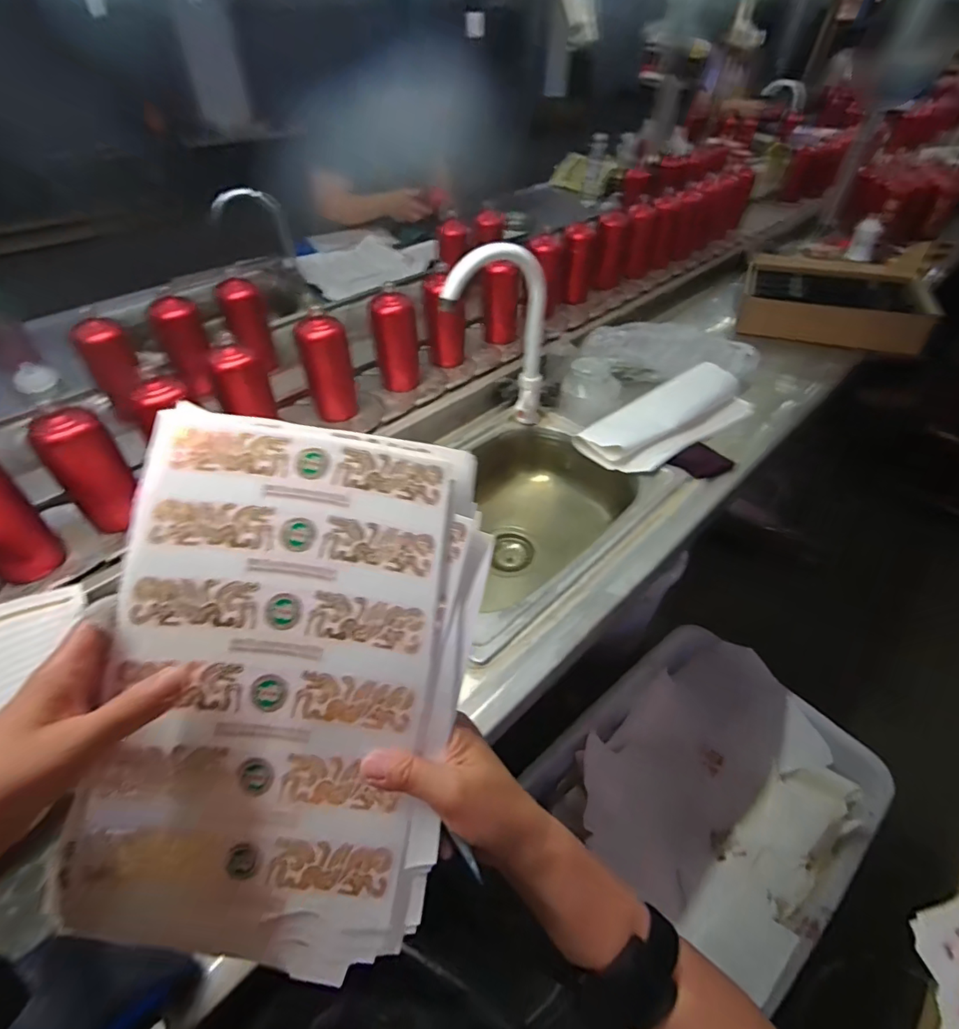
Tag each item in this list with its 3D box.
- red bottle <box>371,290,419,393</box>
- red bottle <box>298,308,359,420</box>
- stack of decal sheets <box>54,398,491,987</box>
[{"bbox_3d":[-0.157,-0.328,0.973,0.081,0.159,0.068,-2,45,-5],"label":"red bottle"},{"bbox_3d":[-0.261,-0.251,0.894,0.079,0.166,0.064,-9,46,-11],"label":"red bottle"},{"bbox_3d":[-0.118,0.102,0.324,0.214,0.021,0.322,9,82,-8],"label":"stack of decal sheets"}]

